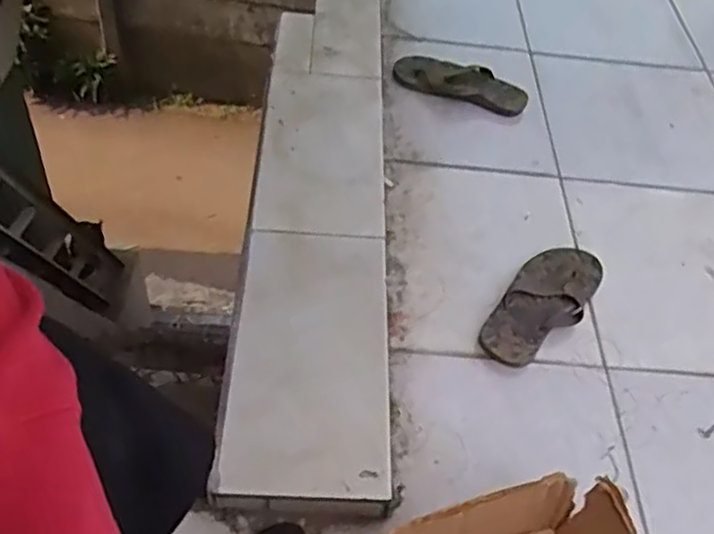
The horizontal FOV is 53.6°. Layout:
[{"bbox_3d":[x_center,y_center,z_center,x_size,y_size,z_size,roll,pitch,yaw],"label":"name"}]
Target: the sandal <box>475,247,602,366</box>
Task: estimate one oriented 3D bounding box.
[{"bbox_3d":[0.277,0.052,1.042,0.105,0.028,0.246,30,55,18],"label":"sandal"}]

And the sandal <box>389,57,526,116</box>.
[{"bbox_3d":[0.199,-0.348,1.362,0.252,0.045,0.107,10,51,3],"label":"sandal"}]

